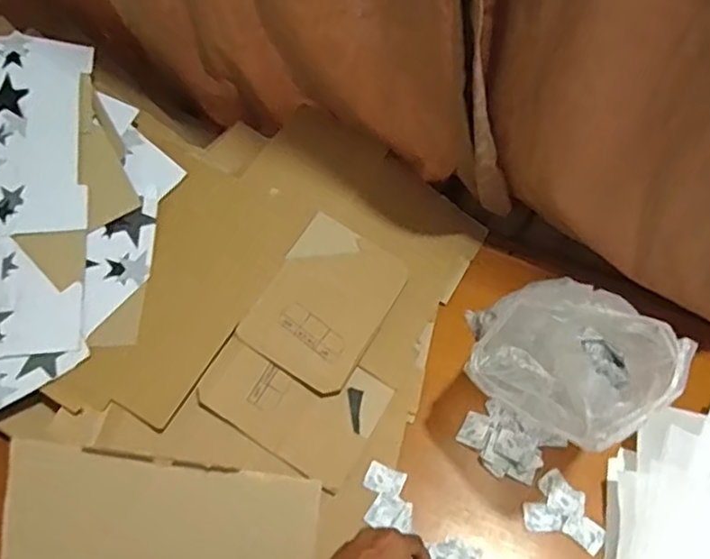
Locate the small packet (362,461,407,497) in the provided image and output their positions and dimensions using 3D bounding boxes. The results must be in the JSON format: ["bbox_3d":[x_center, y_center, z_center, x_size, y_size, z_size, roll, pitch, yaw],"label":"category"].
[{"bbox_3d":[0.033,0.219,0.691,0.041,0.008,0.029,18,62,11],"label":"small packet"}]

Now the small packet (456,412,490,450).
[{"bbox_3d":[0.137,0.171,0.719,0.033,0.004,0.041,14,62,33],"label":"small packet"}]

